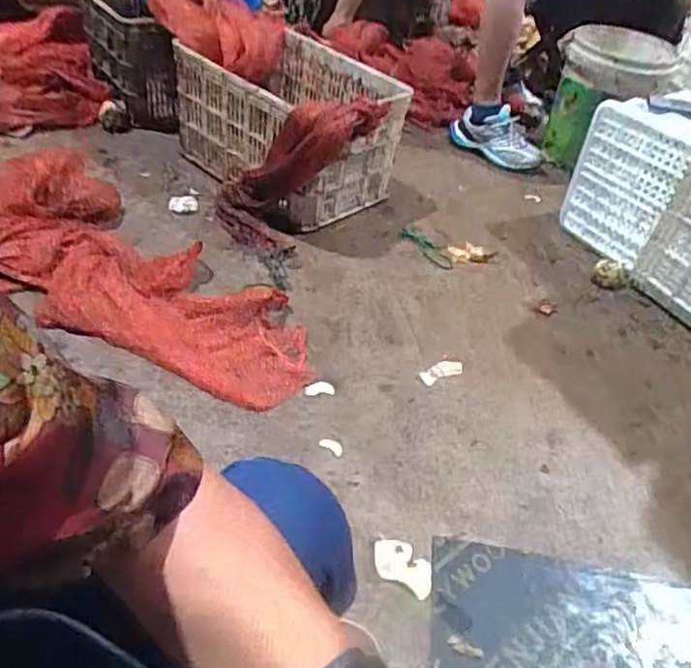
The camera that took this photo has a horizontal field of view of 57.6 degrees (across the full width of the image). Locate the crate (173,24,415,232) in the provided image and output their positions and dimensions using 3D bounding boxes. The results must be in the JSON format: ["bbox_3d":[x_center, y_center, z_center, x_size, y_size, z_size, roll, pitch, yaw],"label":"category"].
[{"bbox_3d":[-0.134,-0.544,1.645,0.420,0.306,0.592,-27,52,-31],"label":"crate"}]

